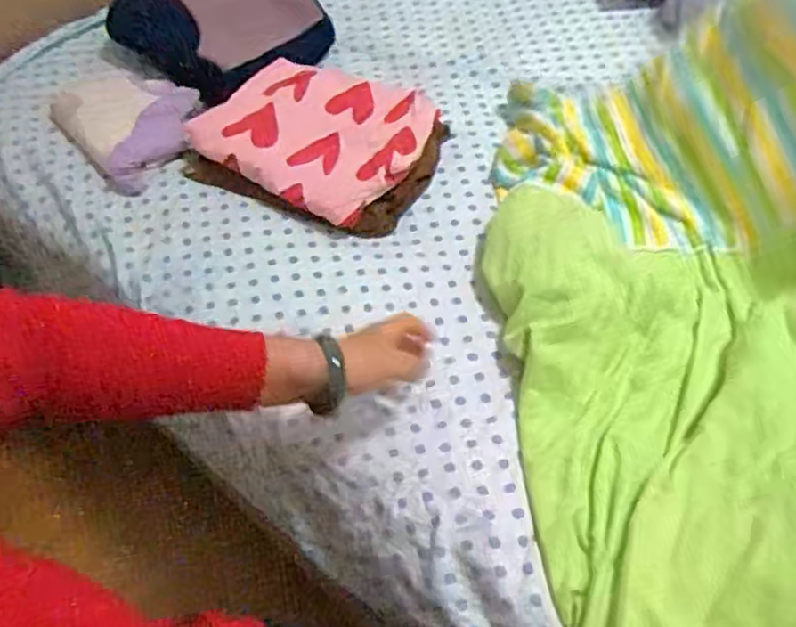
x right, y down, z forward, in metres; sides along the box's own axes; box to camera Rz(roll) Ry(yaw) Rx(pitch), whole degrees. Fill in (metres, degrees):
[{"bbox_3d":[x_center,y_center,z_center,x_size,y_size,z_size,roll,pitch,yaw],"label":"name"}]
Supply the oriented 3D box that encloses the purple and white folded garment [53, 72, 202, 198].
[{"bbox_3d":[-0.354,-0.266,0.914,0.162,0.032,0.240,-38,61,-21],"label":"purple and white folded garment"}]

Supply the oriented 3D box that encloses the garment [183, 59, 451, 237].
[{"bbox_3d":[-0.098,-0.225,0.876,0.282,0.056,0.216,21,59,18],"label":"garment"}]

